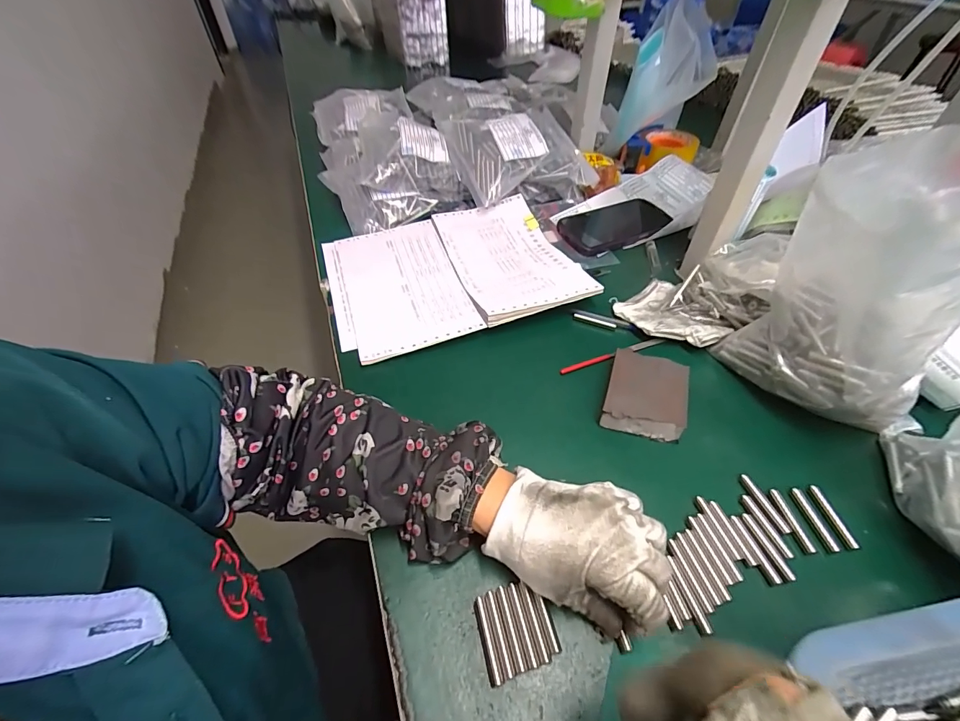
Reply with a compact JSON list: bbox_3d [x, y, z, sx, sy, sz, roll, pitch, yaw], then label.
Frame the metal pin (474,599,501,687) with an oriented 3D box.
[{"bbox_3d":[0.004,0.178,0.260,0.007,0.006,0.047,-11,48,-10],"label":"metal pin"}]

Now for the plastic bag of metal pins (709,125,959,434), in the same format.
[{"bbox_3d":[0.300,-0.045,0.319,0.092,0.198,0.127,-12,49,-10],"label":"plastic bag of metal pins"}]

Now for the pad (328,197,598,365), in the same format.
[{"bbox_3d":[-0.040,-0.112,0.518,0.287,0.030,0.237,-16,50,-10],"label":"pad"}]

